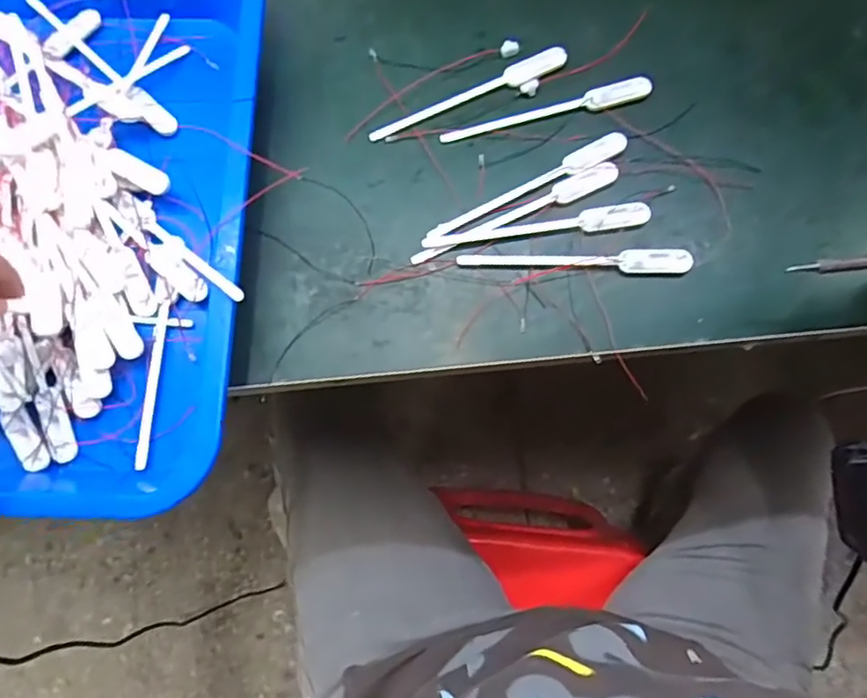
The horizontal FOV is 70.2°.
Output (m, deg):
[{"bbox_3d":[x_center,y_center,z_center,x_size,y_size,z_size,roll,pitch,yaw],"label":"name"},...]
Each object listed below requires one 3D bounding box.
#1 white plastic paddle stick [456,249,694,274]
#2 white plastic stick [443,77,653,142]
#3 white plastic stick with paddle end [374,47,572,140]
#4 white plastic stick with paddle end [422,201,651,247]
[{"bbox_3d":[0.091,-0.057,0.394,0.146,0.007,0.016,1,76,1],"label":"white plastic paddle stick"},{"bbox_3d":[0.077,-0.160,0.417,0.144,0.008,0.017,-15,77,-3],"label":"white plastic stick"},{"bbox_3d":[0.024,-0.177,0.425,0.146,0.005,0.017,-23,77,-5],"label":"white plastic stick with paddle end"},{"bbox_3d":[0.068,-0.078,0.397,0.145,0.008,0.017,-9,76,-1],"label":"white plastic stick with paddle end"}]

